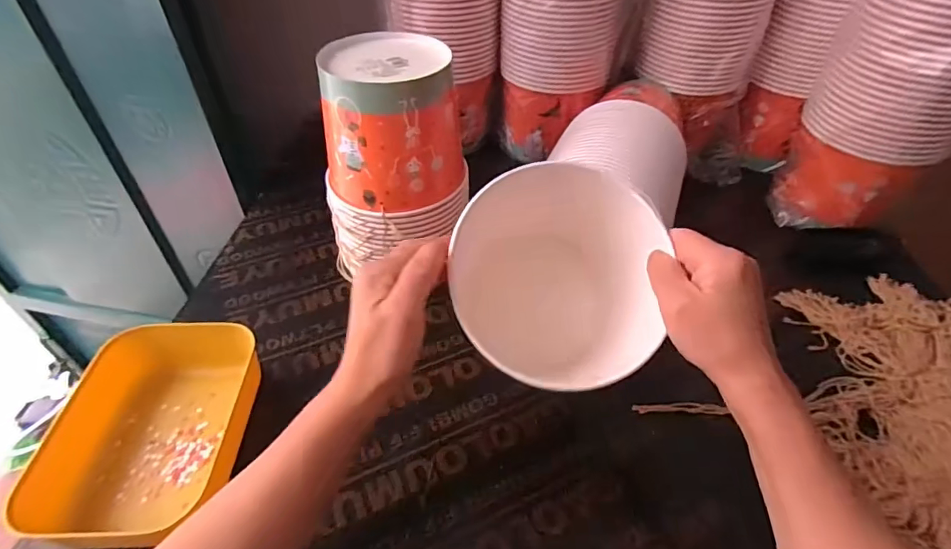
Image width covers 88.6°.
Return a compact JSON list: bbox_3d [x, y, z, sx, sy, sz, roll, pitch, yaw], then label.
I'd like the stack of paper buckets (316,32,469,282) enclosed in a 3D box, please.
[{"bbox_3d":[-0.089,-0.128,0.530,0.151,0.201,0.129,-11,45,-12],"label":"stack of paper buckets"}]

